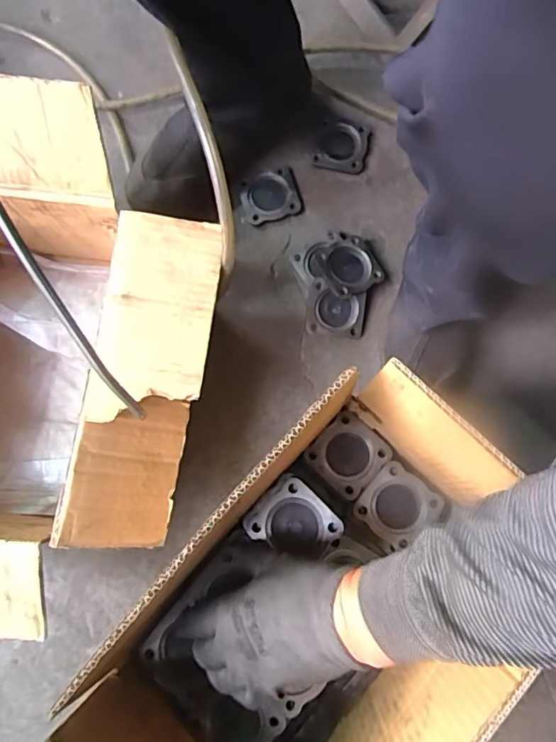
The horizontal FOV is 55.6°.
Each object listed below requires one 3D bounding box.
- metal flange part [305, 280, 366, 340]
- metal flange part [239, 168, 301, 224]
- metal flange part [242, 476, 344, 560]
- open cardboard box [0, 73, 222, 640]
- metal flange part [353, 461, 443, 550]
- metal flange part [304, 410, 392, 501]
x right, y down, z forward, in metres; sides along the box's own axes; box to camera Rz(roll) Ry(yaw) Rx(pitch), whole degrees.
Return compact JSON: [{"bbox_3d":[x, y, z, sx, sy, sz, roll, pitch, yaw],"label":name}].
[{"bbox_3d":[0.069,-0.072,0.628,0.068,0.016,0.061,7,98,-1],"label":"metal flange part"},{"bbox_3d":[-0.010,-0.218,0.659,0.067,0.012,0.059,-16,81,-2],"label":"metal flange part"},{"bbox_3d":[0.014,0.140,0.480,0.066,0.011,0.071,-44,83,-5],"label":"metal flange part"},{"bbox_3d":[-0.254,0.005,0.520,0.368,0.230,0.467,7,82,2],"label":"open cardboard box"},{"bbox_3d":[0.116,0.131,0.514,0.063,0.011,0.064,40,84,6],"label":"metal flange part"},{"bbox_3d":[0.070,0.082,0.524,0.065,0.009,0.066,42,84,6],"label":"metal flange part"}]

